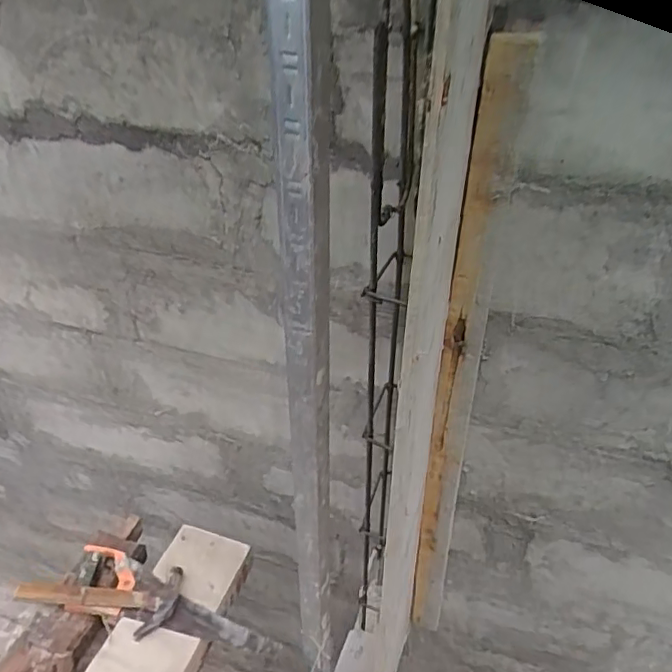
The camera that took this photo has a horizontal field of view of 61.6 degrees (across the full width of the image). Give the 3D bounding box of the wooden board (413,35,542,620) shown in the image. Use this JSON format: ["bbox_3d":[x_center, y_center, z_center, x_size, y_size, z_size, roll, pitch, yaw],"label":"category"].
[{"bbox_3d":[0.188,0.141,0.914,0.072,1.101,0.036,6,36,9],"label":"wooden board"}]

